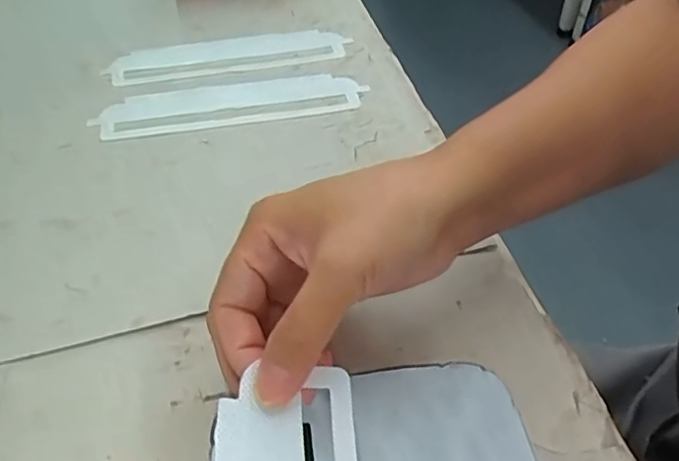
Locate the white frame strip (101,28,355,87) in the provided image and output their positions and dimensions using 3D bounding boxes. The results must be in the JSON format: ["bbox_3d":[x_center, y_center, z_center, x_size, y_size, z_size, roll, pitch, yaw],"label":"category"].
[{"bbox_3d":[-0.088,-0.142,0.488,0.183,0.006,0.052,-11,46,-10],"label":"white frame strip"}]

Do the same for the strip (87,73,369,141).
[{"bbox_3d":[-0.078,-0.094,0.440,0.186,0.004,0.057,-9,46,-8],"label":"strip"}]

